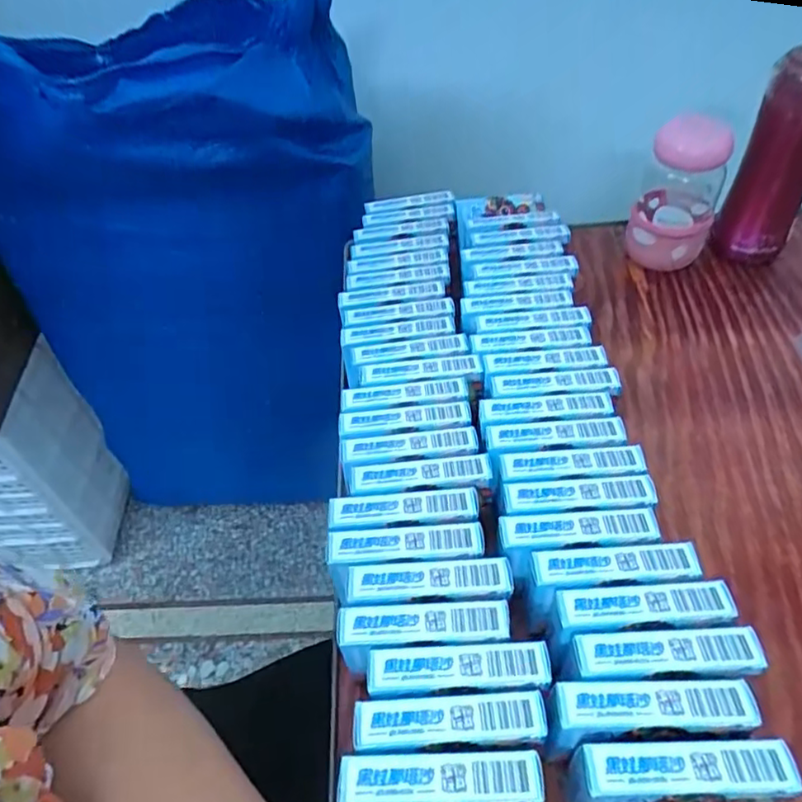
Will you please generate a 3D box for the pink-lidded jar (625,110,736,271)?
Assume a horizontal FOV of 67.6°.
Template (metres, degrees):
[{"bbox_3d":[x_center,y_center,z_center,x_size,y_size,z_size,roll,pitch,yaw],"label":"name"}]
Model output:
[{"bbox_3d":[0.264,-0.199,0.571,0.070,0.141,0.073,15,51,18],"label":"pink-lidded jar"}]

